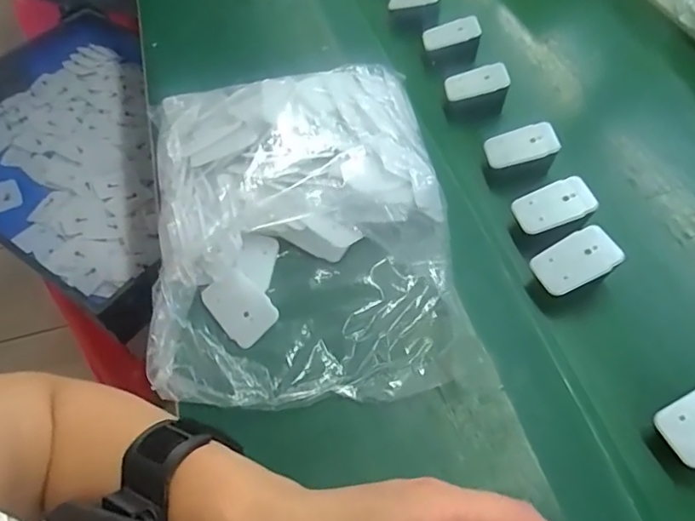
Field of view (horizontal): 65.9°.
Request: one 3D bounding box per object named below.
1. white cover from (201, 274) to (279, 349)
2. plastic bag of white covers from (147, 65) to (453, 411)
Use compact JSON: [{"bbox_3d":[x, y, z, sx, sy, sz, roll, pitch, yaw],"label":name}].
[{"bbox_3d":[-0.094,0.041,0.468,0.045,0.005,0.068,-41,69,-7],"label":"white cover"},{"bbox_3d":[-0.048,-0.042,0.490,0.268,0.082,0.331,-7,53,-3],"label":"plastic bag of white covers"}]

